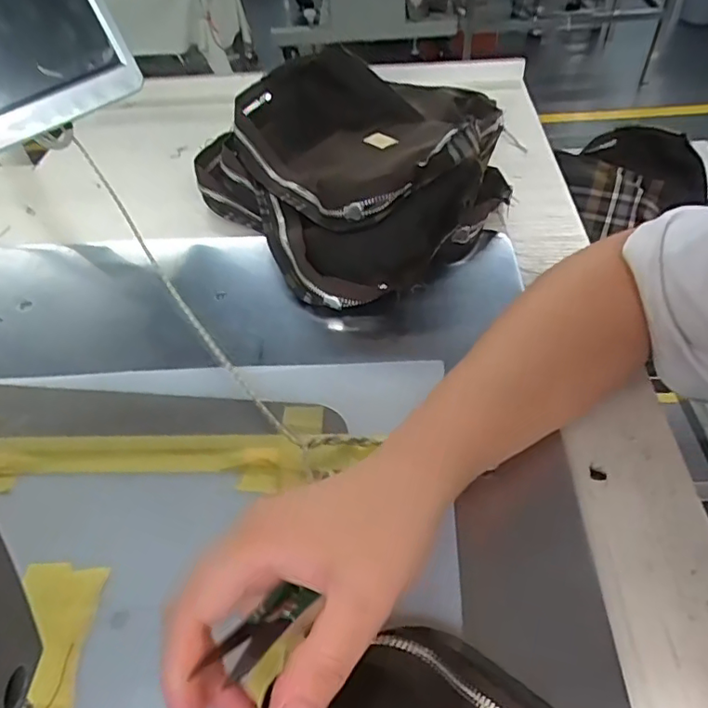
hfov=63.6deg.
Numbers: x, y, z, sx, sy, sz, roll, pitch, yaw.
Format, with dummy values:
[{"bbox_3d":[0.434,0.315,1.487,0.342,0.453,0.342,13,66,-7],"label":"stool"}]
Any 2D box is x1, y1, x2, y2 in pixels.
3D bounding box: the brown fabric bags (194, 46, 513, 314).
[{"bbox_3d":[-0.014,-0.167,0.486,0.207,0.076,0.284,-32,55,-23],"label":"brown fabric bags"}]

